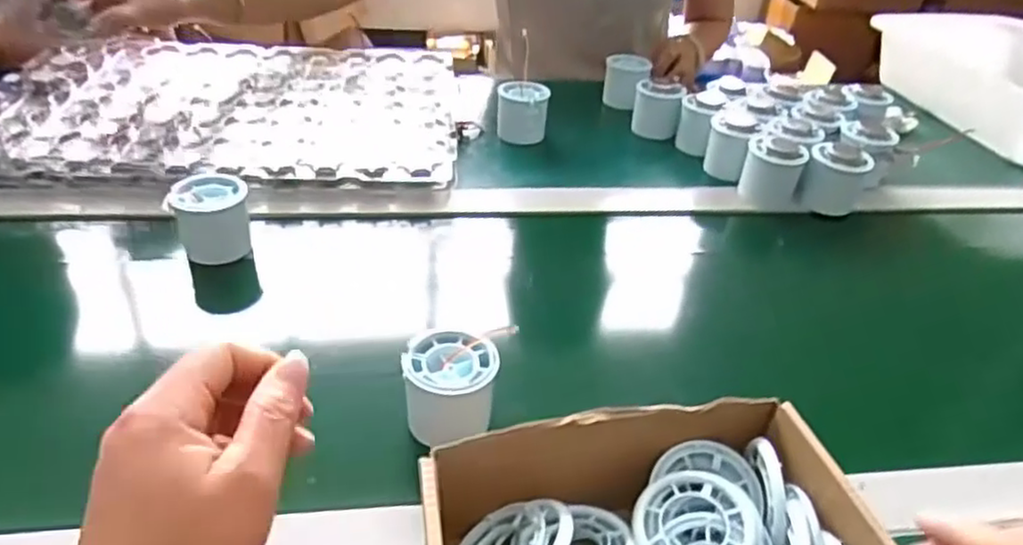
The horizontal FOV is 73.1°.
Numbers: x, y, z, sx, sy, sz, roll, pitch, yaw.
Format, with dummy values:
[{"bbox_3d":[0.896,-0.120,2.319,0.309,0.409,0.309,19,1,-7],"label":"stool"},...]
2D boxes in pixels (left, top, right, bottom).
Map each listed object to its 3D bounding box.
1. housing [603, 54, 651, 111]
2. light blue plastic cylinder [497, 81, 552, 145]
[{"bbox_3d":[0.139,-0.234,0.841,0.052,0.055,0.040,10,41,6],"label":"housing"},{"bbox_3d":[0.012,-0.173,0.748,0.055,0.053,0.048,2,41,-3],"label":"light blue plastic cylinder"}]

